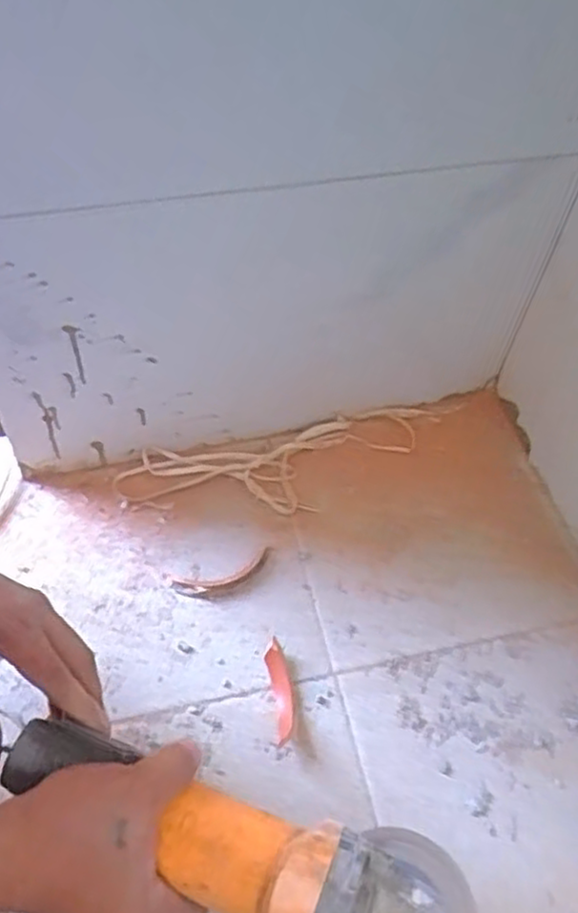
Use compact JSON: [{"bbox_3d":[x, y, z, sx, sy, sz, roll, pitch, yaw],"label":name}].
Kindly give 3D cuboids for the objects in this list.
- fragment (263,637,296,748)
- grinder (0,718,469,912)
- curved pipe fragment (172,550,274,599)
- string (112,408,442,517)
[{"bbox_3d":[-0.004,0.183,0.553,0.021,0.025,0.077,-6,55,-9],"label":"fragment"},{"bbox_3d":[-0.025,0.223,0.396,0.284,0.093,0.085,22,55,4],"label":"grinder"},{"bbox_3d":[-0.054,0.103,0.606,0.089,0.007,0.027,-17,57,-16],"label":"curved pipe fragment"},{"bbox_3d":[-0.008,0.009,0.672,0.301,0.012,0.087,-11,56,-12],"label":"string"}]

